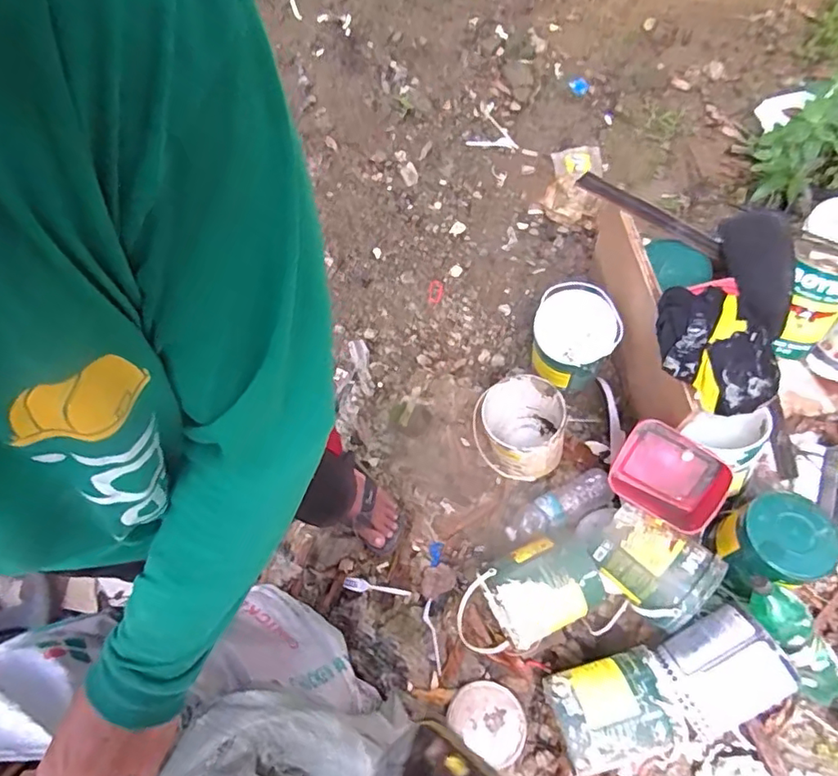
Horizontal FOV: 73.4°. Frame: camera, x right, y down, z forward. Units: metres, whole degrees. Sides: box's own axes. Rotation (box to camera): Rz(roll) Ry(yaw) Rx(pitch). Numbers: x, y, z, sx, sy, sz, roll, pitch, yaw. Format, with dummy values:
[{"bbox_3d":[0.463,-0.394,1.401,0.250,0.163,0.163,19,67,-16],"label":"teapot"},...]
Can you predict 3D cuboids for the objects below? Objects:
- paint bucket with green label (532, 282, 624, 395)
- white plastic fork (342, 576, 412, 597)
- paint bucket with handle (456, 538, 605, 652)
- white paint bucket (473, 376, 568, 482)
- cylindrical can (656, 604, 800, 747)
[{"bbox_3d":[0.354,-0.110,1.335,0.184,0.247,0.175,-1,72,2],"label":"paint bucket with green label"},{"bbox_3d":[-0.096,0.451,1.257,0.152,0.019,0.029,12,73,6],"label":"white plastic fork"},{"bbox_3d":[0.217,0.419,1.135,0.288,0.160,0.170,-29,74,-7],"label":"paint bucket with handle"},{"bbox_3d":[0.235,0.098,1.282,0.190,0.215,0.208,-1,72,2],"label":"white paint bucket"},{"bbox_3d":[0.550,0.538,1.042,0.208,0.152,0.184,-32,74,-8],"label":"cylindrical can"}]

